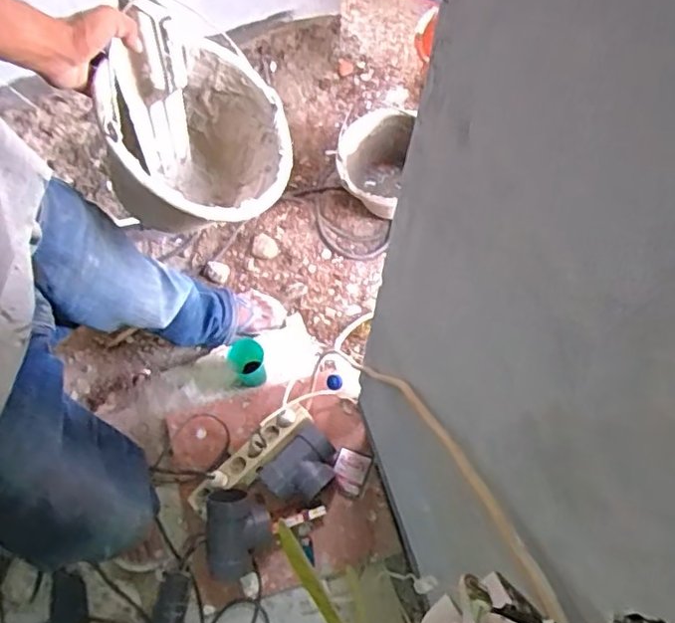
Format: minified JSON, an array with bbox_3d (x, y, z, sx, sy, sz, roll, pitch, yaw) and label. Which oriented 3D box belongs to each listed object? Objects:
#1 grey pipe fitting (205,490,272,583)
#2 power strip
[{"bbox_3d":[-0.191,0.426,1.179,0.124,0.077,0.164,1,75,-1],"label":"grey pipe fitting"},{"bbox_3d":[-0.174,0.291,1.230,0.061,0.043,0.281,44,78,10],"label":"power strip"}]

